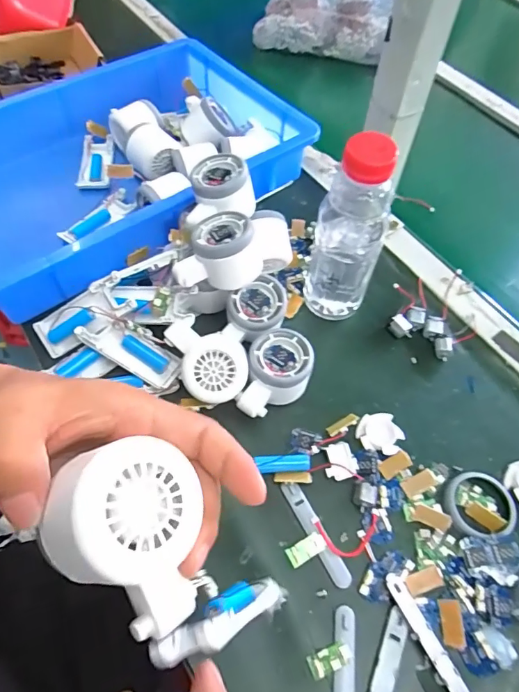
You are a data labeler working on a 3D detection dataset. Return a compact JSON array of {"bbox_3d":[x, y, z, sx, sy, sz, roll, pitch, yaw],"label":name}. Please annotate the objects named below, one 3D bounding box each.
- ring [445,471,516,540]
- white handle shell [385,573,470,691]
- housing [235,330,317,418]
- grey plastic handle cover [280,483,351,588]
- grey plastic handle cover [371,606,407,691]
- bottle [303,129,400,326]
[{"bbox_3d":[0.193,0.137,0.397,0.059,0.007,0.056,1,59,-2],"label":"ring"},{"bbox_3d":[0.127,0.220,0.344,0.014,0.006,0.095,-24,63,-16],"label":"white handle shell"},{"bbox_3d":[0.017,0.030,0.433,0.059,0.050,0.078,10,59,4],"label":"housing"},{"bbox_3d":[0.048,0.156,0.383,0.016,0.004,0.091,-26,63,-16],"label":"grey plastic handle cover"},{"bbox_3d":[0.091,0.242,0.332,0.015,0.004,0.090,23,61,11],"label":"grey plastic handle cover"},{"bbox_3d":[0.084,-0.105,0.426,0.060,0.186,0.053,10,59,3],"label":"bottle"}]

